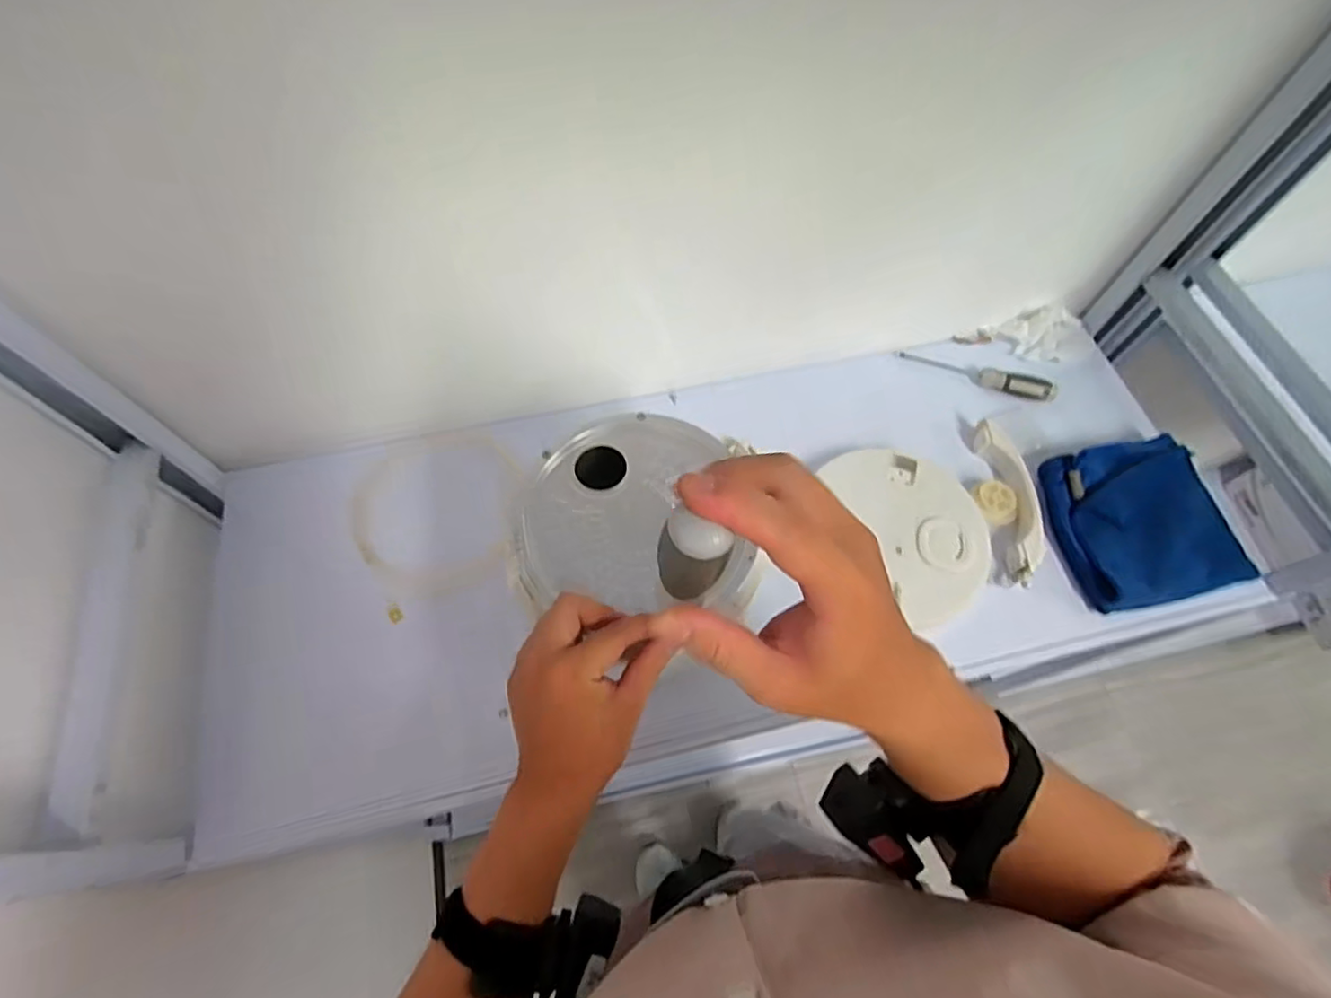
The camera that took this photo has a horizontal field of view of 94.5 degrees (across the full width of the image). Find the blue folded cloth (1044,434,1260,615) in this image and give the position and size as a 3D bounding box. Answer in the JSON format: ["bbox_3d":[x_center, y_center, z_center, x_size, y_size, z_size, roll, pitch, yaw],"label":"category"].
[{"bbox_3d":[0.522,0.023,0.671,0.177,0.042,0.170,-9,64,-6],"label":"blue folded cloth"}]

